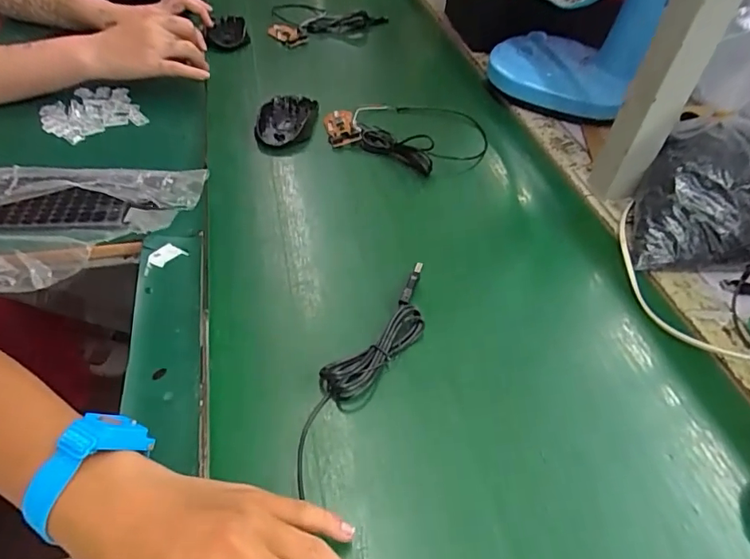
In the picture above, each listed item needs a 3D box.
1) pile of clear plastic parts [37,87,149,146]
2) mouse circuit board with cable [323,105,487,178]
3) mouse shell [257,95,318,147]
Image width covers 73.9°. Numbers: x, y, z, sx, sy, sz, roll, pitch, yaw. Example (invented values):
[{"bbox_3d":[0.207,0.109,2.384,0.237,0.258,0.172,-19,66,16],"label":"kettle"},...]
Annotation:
[{"bbox_3d":[-0.338,-0.197,0.593,0.101,0.015,0.097,-26,53,-30],"label":"pile of clear plastic parts"},{"bbox_3d":[0.049,-0.191,0.618,0.187,0.044,0.166,25,47,17],"label":"mouse circuit board with cable"},{"bbox_3d":[-0.112,-0.202,0.627,0.069,0.018,0.088,4,44,-3],"label":"mouse shell"}]

